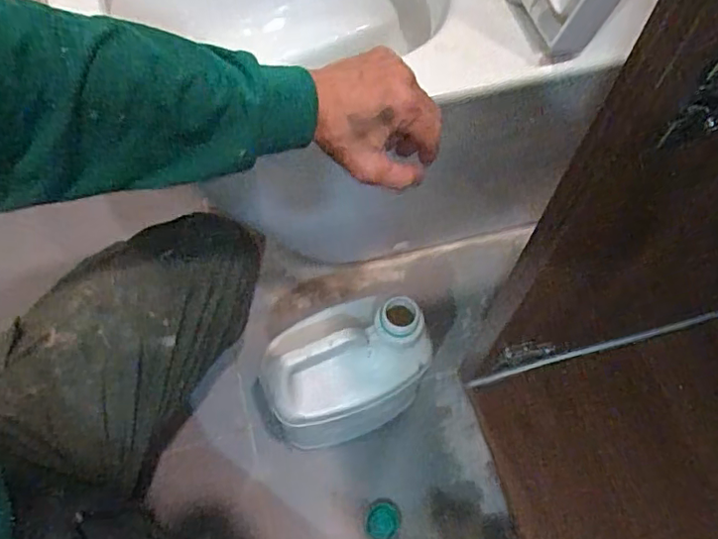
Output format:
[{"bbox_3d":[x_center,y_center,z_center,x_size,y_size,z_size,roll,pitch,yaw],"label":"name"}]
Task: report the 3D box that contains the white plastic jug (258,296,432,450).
[{"bbox_3d":[-0.020,0.121,0.665,0.179,0.243,0.106,-20,65,-10],"label":"white plastic jug"}]

